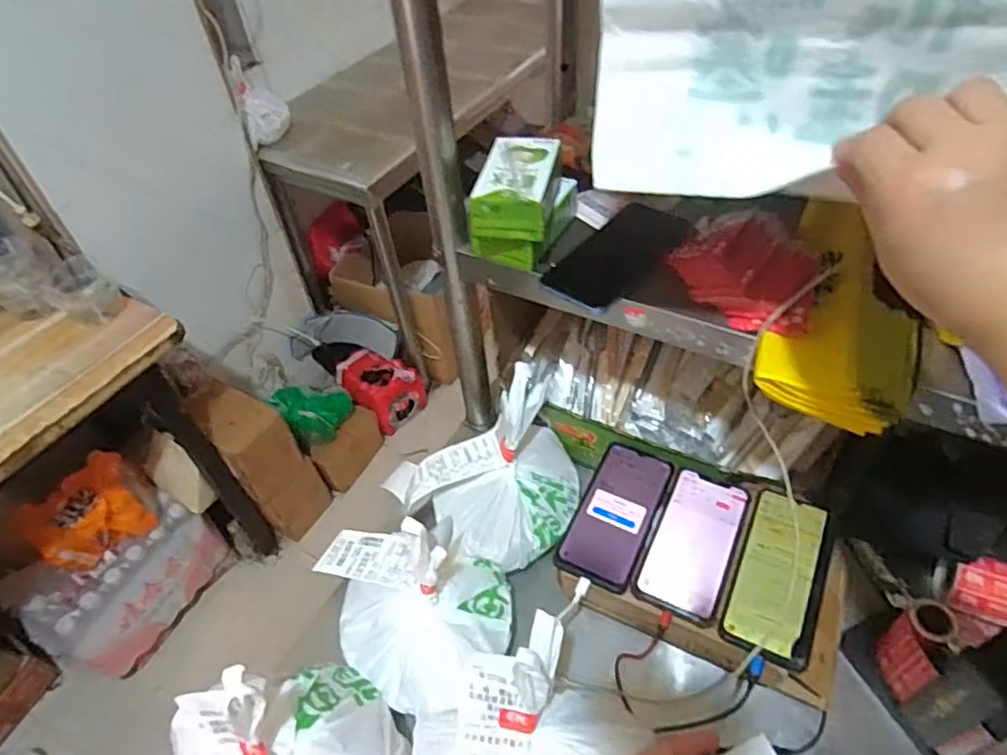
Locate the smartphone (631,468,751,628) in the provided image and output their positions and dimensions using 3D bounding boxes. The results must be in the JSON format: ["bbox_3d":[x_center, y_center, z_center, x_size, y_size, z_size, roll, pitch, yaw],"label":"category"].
[{"bbox_3d":[0.195,0.165,0.630,0.079,0.005,0.160,18,52,20],"label":"smartphone"}]

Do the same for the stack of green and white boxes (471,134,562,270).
[{"bbox_3d":[0.011,-0.167,0.601,0.079,0.085,0.101,7,49,11],"label":"stack of green and white boxes"}]

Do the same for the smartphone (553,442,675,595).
[{"bbox_3d":[0.122,0.143,0.659,0.080,0.013,0.160,19,56,19],"label":"smartphone"}]

